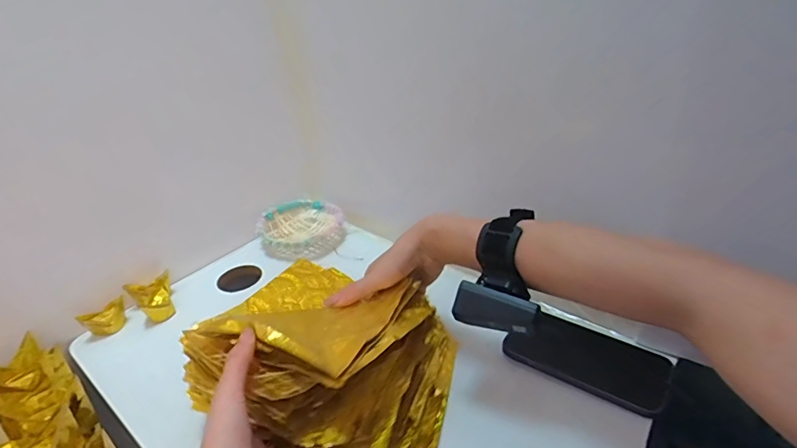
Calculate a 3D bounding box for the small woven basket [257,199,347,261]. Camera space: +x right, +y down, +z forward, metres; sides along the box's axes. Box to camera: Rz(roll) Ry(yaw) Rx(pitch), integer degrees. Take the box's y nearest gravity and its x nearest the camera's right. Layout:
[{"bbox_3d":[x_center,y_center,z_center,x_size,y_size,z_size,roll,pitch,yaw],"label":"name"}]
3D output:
[{"bbox_3d":[-0.146,0.011,0.699,0.125,0.038,0.128,-4,31,5],"label":"small woven basket"}]

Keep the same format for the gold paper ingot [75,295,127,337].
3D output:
[{"bbox_3d":[-0.357,0.119,0.566,0.049,0.032,0.027,-28,37,-31],"label":"gold paper ingot"}]

